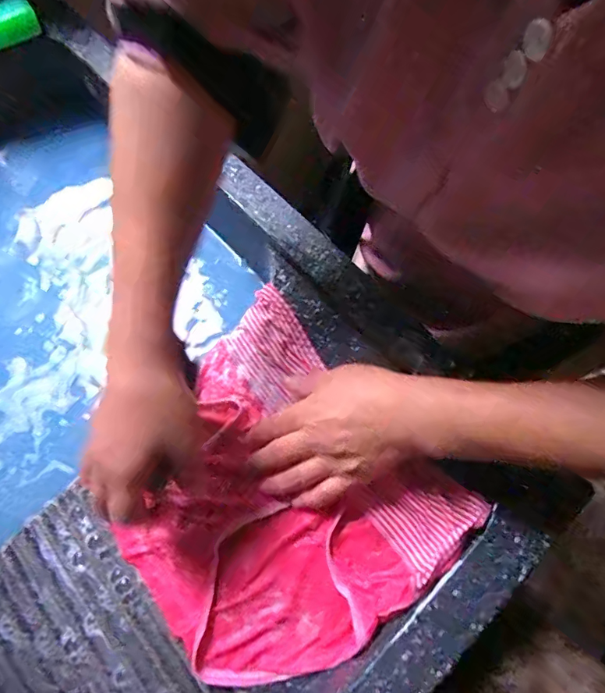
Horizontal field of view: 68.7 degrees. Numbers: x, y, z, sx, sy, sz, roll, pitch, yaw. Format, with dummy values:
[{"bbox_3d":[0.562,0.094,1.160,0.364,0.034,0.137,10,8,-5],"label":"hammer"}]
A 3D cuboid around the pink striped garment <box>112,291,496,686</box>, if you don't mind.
[{"bbox_3d":[-0.035,0.117,0.360,0.234,0.067,0.251,-40,74,-15],"label":"pink striped garment"}]

